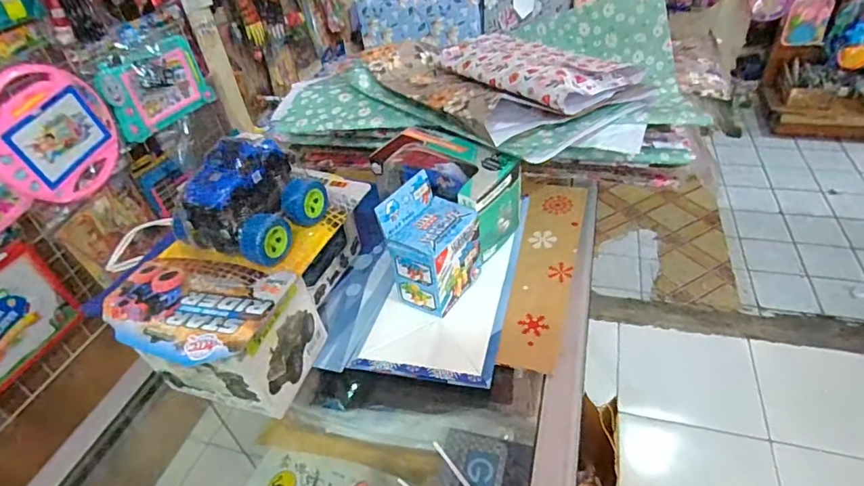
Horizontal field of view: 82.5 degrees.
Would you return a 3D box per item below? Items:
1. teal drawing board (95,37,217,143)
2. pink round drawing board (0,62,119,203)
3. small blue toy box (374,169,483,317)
[{"bbox_3d":[-0.713,-0.409,1.292,0.015,0.187,0.307,10,43,20],"label":"teal drawing board"},{"bbox_3d":[-0.815,-0.231,1.064,0.026,0.280,0.266,5,42,15],"label":"pink round drawing board"},{"bbox_3d":[-0.001,0.003,0.448,0.060,0.102,0.079,22,48,30],"label":"small blue toy box"}]

